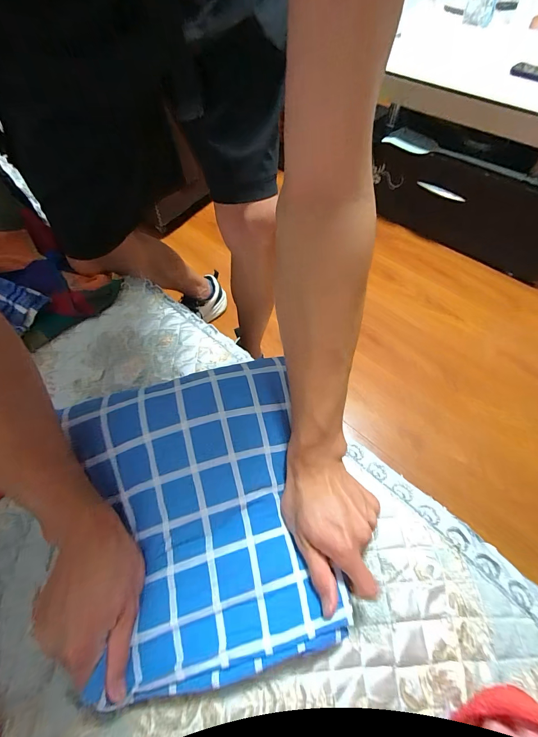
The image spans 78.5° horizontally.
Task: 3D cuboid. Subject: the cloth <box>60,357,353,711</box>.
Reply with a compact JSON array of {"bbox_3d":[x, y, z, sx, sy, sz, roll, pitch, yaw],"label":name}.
[{"bbox_3d":[-0.058,0.126,0.298,0.198,0.028,0.249,-13,76,-10],"label":"cloth"}]

